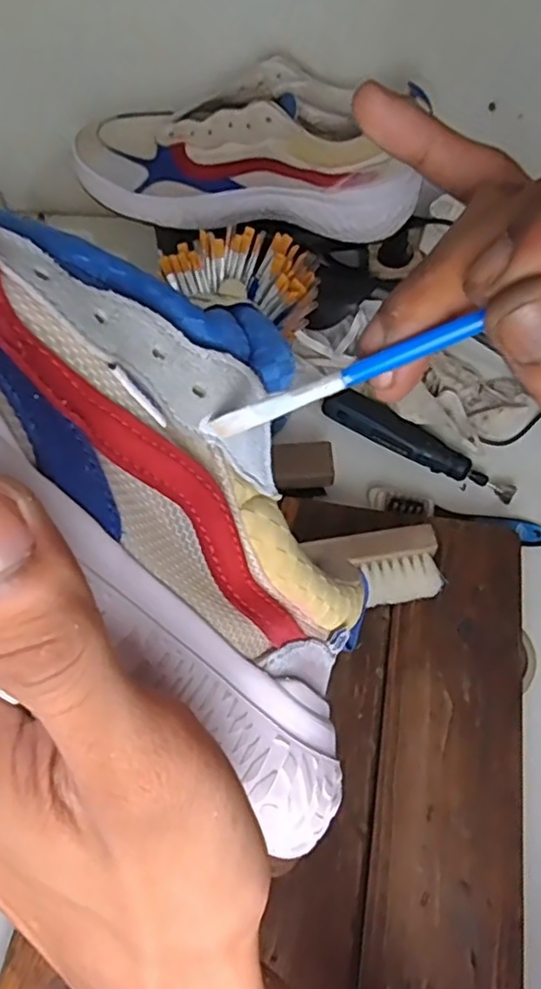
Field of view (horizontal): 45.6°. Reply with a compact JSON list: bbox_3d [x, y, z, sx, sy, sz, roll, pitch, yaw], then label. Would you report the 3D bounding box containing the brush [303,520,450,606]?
[{"bbox_3d":[0.069,0.054,0.444,0.091,0.036,0.047,-8,62,-3],"label":"brush"}]

